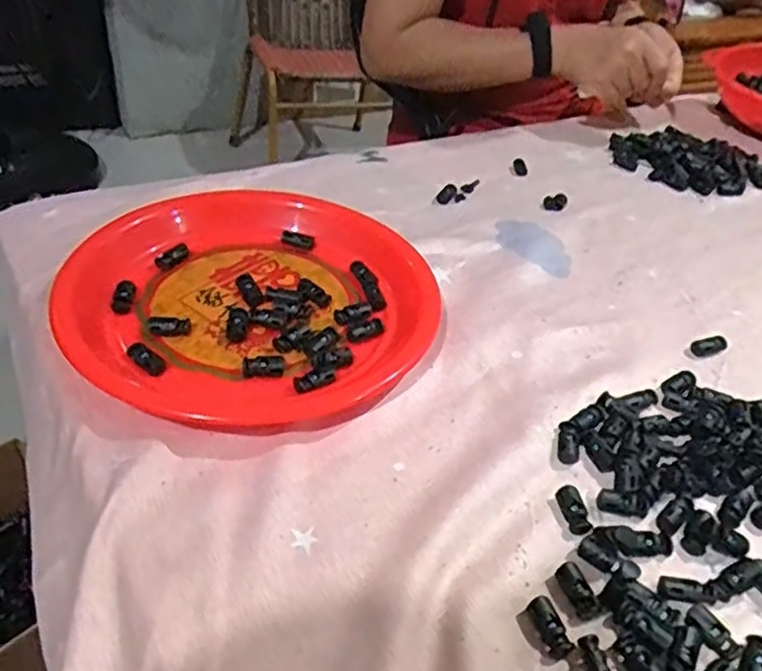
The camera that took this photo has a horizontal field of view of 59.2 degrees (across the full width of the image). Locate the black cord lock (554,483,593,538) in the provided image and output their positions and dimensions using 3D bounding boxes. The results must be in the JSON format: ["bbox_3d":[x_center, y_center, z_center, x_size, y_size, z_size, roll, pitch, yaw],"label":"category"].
[{"bbox_3d":[0.111,0.100,0.385,0.014,0.006,0.030,-2,41,-10],"label":"black cord lock"}]

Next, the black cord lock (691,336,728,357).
[{"bbox_3d":[0.254,0.008,0.517,0.030,0.008,0.012,-11,43,-19],"label":"black cord lock"}]

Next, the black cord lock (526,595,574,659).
[{"bbox_3d":[0.082,0.142,0.326,0.012,0.008,0.028,-12,43,-20],"label":"black cord lock"}]

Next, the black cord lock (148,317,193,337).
[{"bbox_3d":[-0.146,-0.006,0.463,0.029,0.010,0.011,-1,41,-8],"label":"black cord lock"}]

